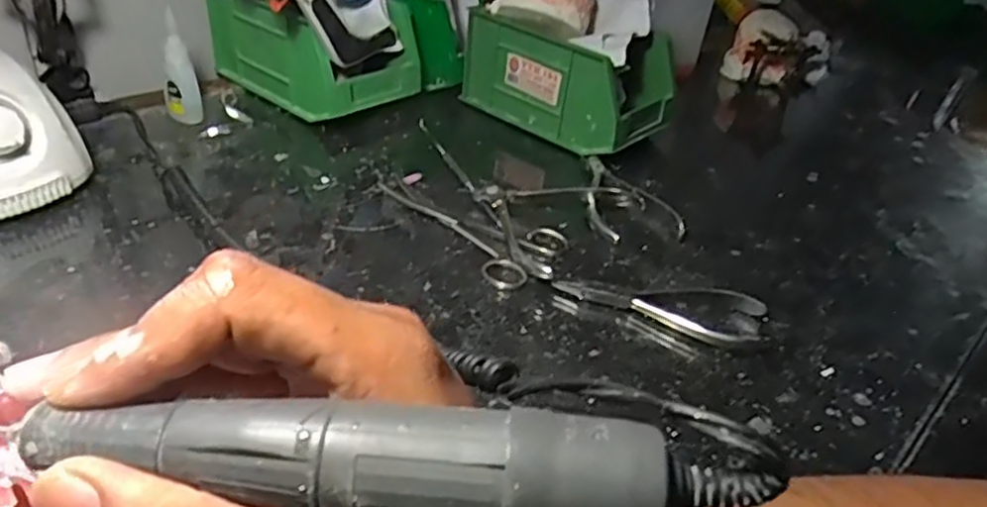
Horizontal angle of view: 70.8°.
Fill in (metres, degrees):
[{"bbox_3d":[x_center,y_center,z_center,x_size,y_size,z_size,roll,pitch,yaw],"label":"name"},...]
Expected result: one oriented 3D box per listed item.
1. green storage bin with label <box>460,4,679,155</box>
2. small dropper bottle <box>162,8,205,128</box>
[{"bbox_3d":[0.069,-0.160,0.625,0.173,0.083,0.098,31,40,30],"label":"green storage bin with label"},{"bbox_3d":[-0.243,-0.142,0.538,0.024,0.082,0.017,25,38,23],"label":"small dropper bottle"}]

